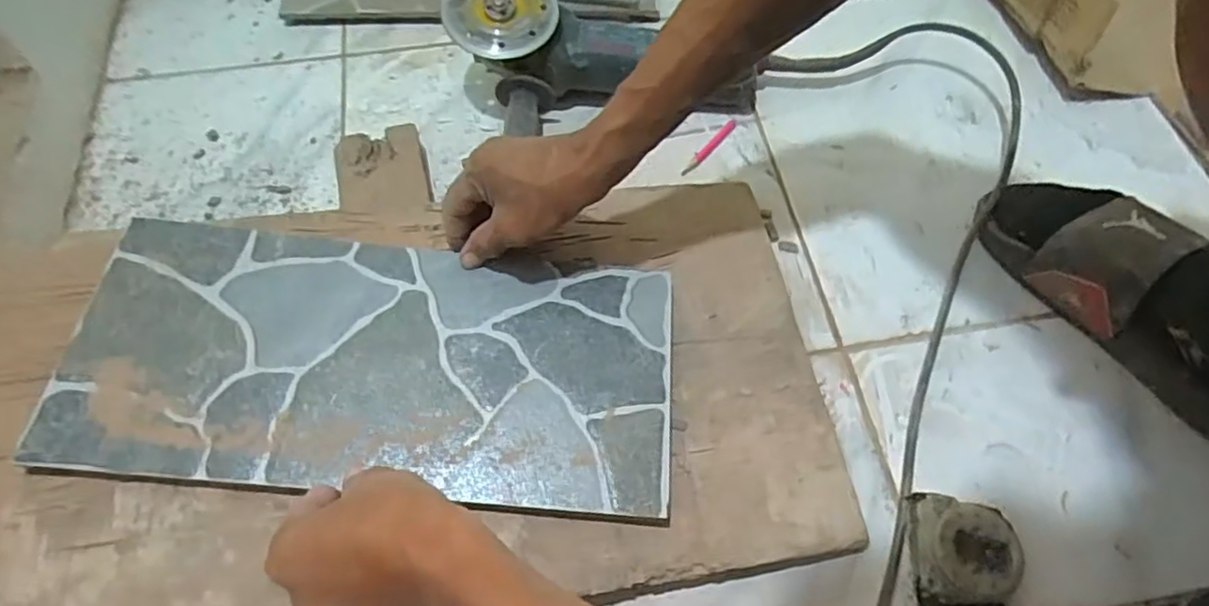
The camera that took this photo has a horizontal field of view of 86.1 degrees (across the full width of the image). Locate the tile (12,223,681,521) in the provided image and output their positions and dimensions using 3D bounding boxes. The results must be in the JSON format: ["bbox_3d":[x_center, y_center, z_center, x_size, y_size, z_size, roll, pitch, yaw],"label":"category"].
[{"bbox_3d":[-0.150,0.035,0.442,0.389,0.010,0.182,7,63,-3],"label":"tile"}]

